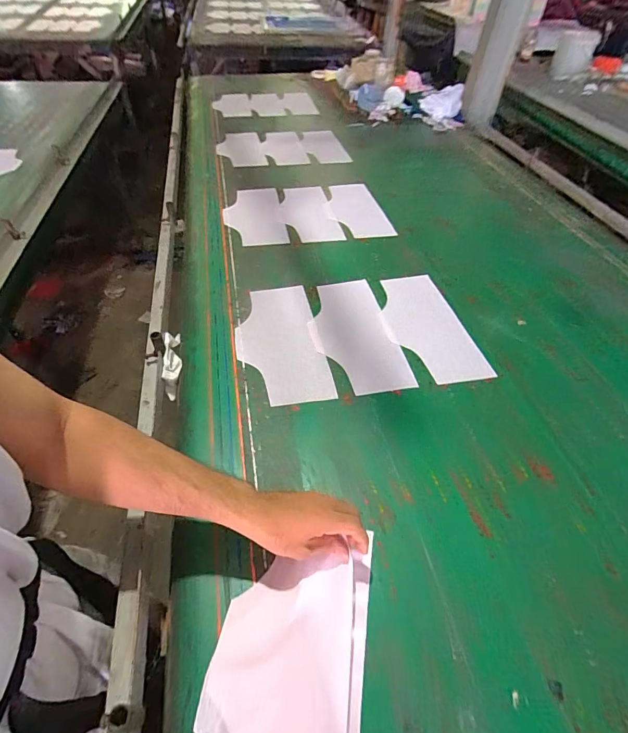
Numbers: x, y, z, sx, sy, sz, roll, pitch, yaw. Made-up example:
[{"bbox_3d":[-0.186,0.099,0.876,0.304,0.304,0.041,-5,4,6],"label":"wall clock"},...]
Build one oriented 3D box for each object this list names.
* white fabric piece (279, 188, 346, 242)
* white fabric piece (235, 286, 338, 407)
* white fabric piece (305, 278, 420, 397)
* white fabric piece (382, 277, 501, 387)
[{"bbox_3d":[-0.019,-0.453,1.129,0.143,0.012,0.319,-9,50,-9],"label":"white fabric piece"},{"bbox_3d":[-0.073,-0.054,0.777,0.162,0.010,0.327,-10,50,-9],"label":"white fabric piece"},{"bbox_3d":[0.078,-0.072,0.793,0.160,0.011,0.317,-10,53,-11],"label":"white fabric piece"},{"bbox_3d":[0.231,-0.091,0.815,0.163,0.008,0.323,-9,50,-8],"label":"white fabric piece"}]

